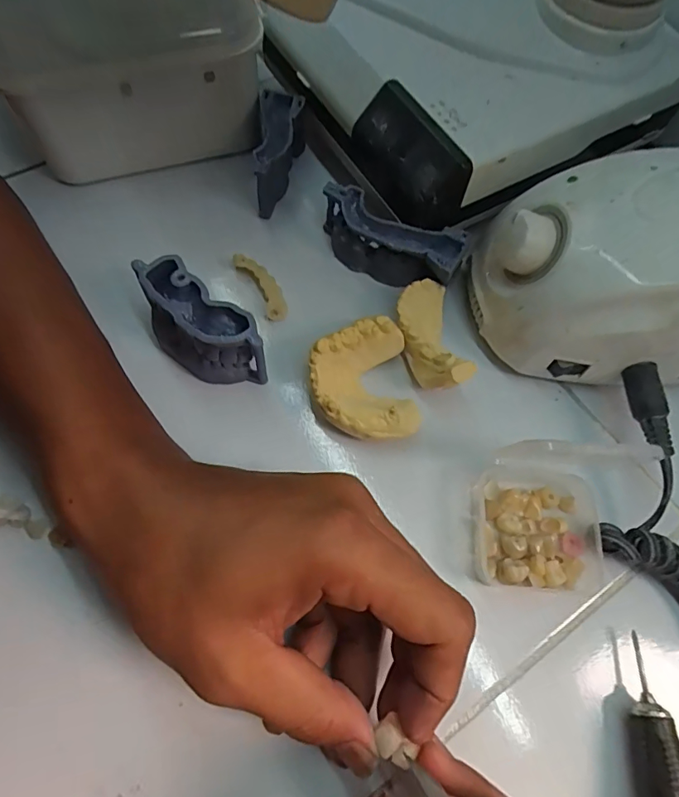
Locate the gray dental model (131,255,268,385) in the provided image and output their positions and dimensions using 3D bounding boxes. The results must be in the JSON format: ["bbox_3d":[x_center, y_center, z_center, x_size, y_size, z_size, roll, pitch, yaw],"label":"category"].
[{"bbox_3d":[-0.071,-0.034,0.238,0.070,0.041,0.032,37,71,13],"label":"gray dental model"}]

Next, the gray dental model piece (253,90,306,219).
[{"bbox_3d":[-0.037,-0.150,0.289,0.025,0.041,0.062,3,67,0],"label":"gray dental model piece"}]

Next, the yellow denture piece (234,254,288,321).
[{"bbox_3d":[-0.044,-0.066,0.271,0.014,0.011,0.046,-29,70,-13],"label":"yellow denture piece"}]

